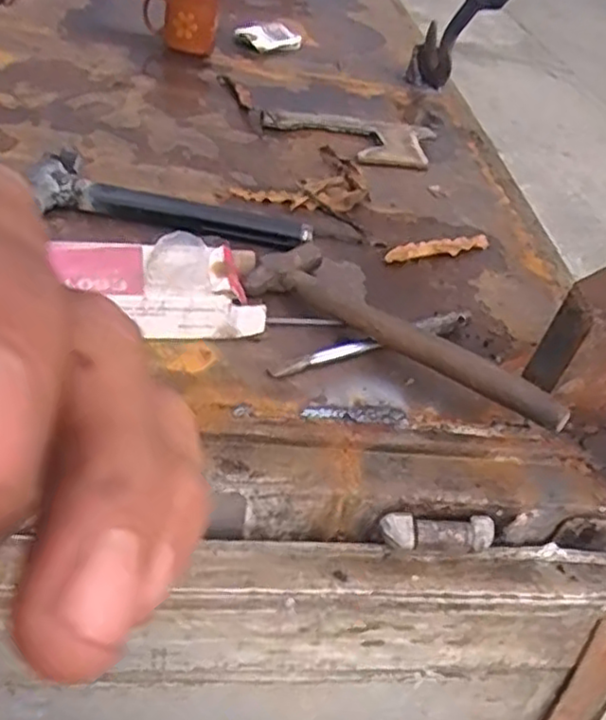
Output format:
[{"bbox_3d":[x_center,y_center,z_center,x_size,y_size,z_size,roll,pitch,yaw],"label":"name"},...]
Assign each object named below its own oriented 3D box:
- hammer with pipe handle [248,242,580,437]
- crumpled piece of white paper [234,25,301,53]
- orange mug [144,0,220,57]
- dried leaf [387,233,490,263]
[{"bbox_3d":[0.086,-0.024,0.584,0.281,0.050,0.082,31,44,18],"label":"hammer with pipe handle"},{"bbox_3d":[-0.054,-0.490,1.077,0.100,0.030,0.044,-9,46,-26],"label":"crumpled piece of white paper"},{"bbox_3d":[-0.167,-0.477,0.984,0.095,0.093,0.069,-2,43,-19],"label":"orange mug"},{"bbox_3d":[0.139,-0.117,0.734,0.124,0.010,0.025,-7,45,-24],"label":"dried leaf"}]

